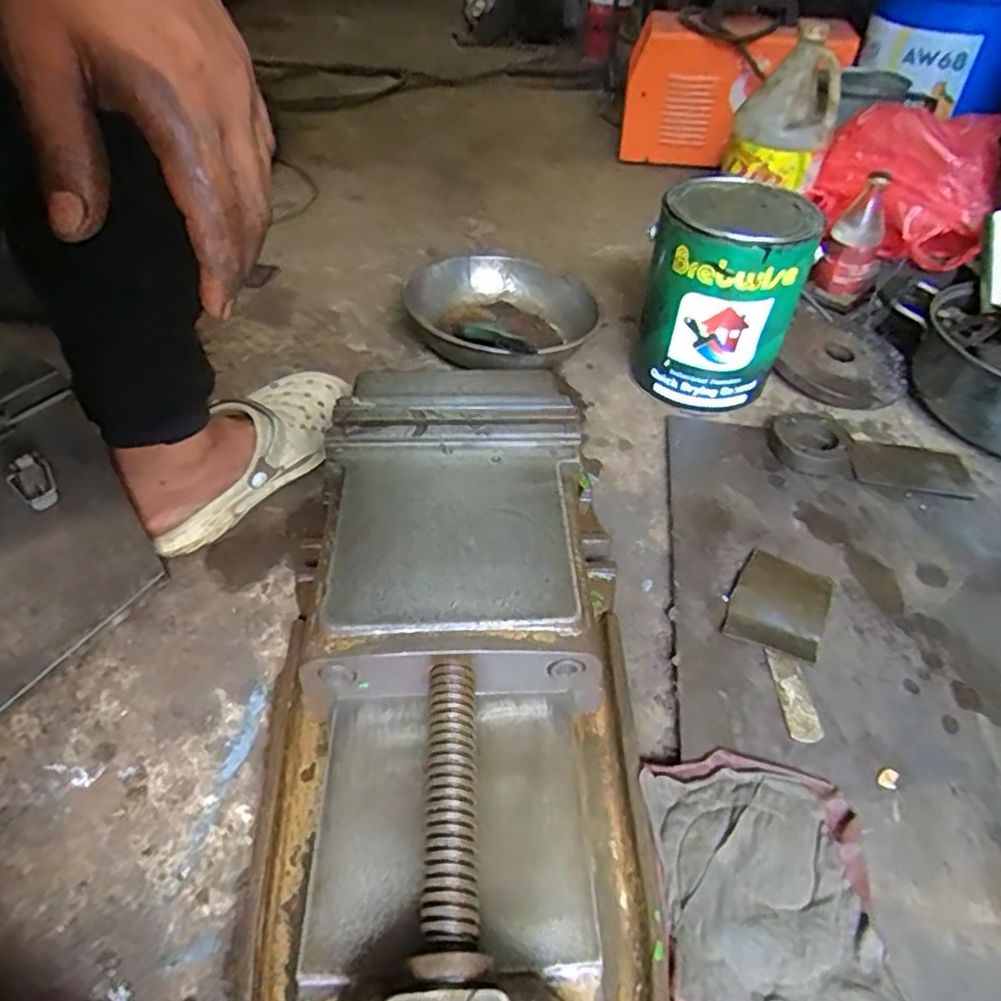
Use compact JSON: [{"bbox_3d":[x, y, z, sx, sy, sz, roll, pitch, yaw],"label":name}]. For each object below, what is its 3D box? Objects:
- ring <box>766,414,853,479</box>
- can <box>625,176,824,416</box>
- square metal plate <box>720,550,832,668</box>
[{"bbox_3d":[0.325,-0.060,0.704,0.082,0.021,0.088,2,43,-1],"label":"ring"},{"bbox_3d":[0.238,-0.220,0.739,0.160,0.206,0.150,22,46,19],"label":"can"},{"bbox_3d":[0.233,0.087,0.557,0.071,0.010,0.104,23,47,20],"label":"square metal plate"}]

